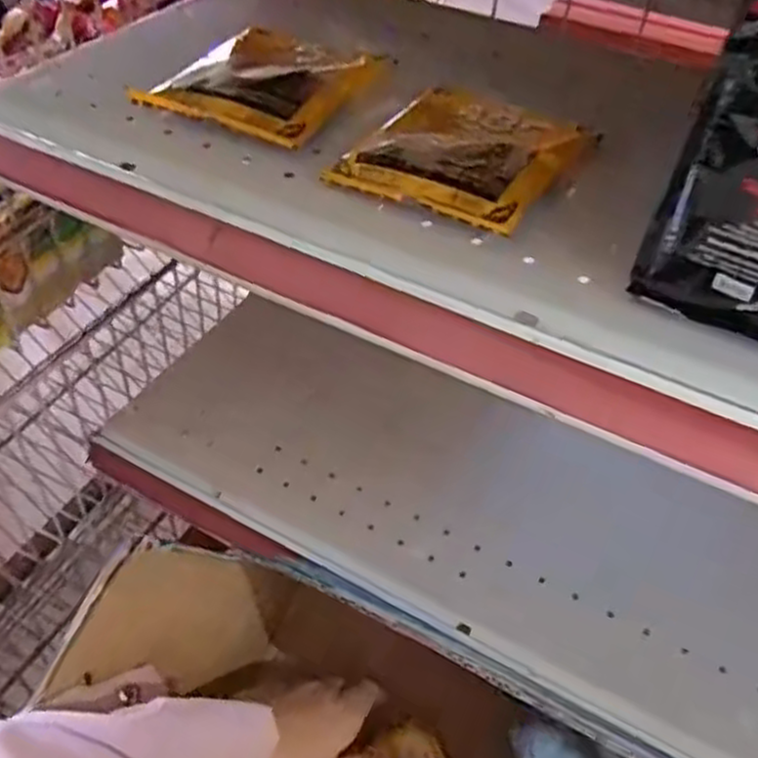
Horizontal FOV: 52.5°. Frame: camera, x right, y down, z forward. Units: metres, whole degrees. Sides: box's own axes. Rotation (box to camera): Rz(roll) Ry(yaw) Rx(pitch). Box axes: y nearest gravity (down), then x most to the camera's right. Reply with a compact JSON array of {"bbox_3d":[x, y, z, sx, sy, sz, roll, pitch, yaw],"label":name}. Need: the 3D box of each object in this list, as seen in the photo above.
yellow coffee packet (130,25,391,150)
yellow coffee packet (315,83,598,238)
[{"bbox_3d":[-0.058,-0.168,0.421,0.095,0.021,0.119,21,50,18],"label":"yellow coffee packet"},{"bbox_3d":[0.045,-0.113,0.375,0.094,0.016,0.117,24,51,20],"label":"yellow coffee packet"}]

